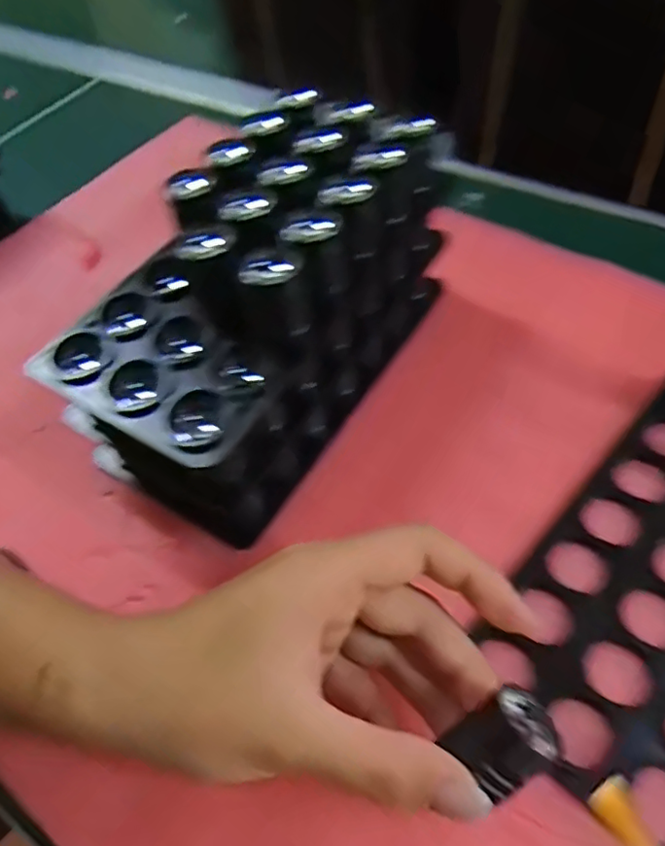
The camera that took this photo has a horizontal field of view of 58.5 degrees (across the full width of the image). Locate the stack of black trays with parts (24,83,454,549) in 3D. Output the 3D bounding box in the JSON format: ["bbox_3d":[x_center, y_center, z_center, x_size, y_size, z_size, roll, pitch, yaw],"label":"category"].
[{"bbox_3d":[-0.031,-0.056,0.278,0.096,0.108,0.187,25,60,22],"label":"stack of black trays with parts"}]

